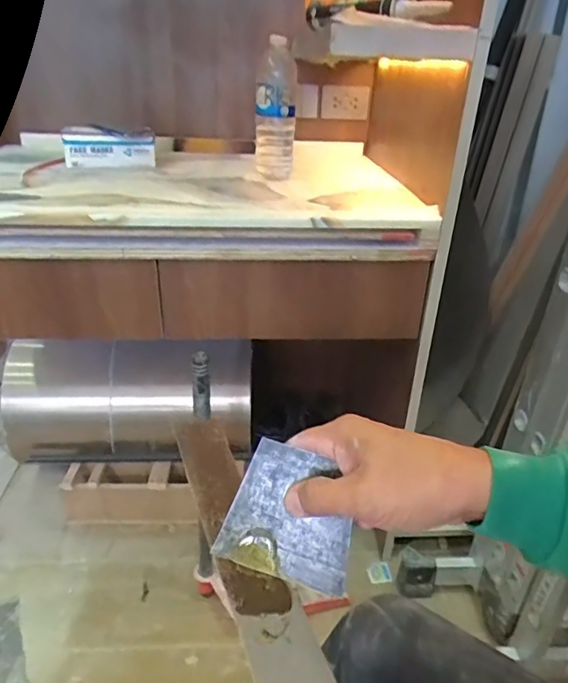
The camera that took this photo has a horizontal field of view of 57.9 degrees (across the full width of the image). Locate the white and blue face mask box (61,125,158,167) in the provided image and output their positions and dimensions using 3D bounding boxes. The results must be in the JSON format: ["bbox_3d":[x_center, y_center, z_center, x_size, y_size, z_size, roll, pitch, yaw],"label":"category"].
[{"bbox_3d":[-0.348,-0.383,1.019,0.172,0.079,0.064,0,29,-5],"label":"white and blue face mask box"}]

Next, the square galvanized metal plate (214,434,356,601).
[{"bbox_3d":[0.006,0.129,0.381,0.096,0.095,0.005,16,5,10],"label":"square galvanized metal plate"}]

